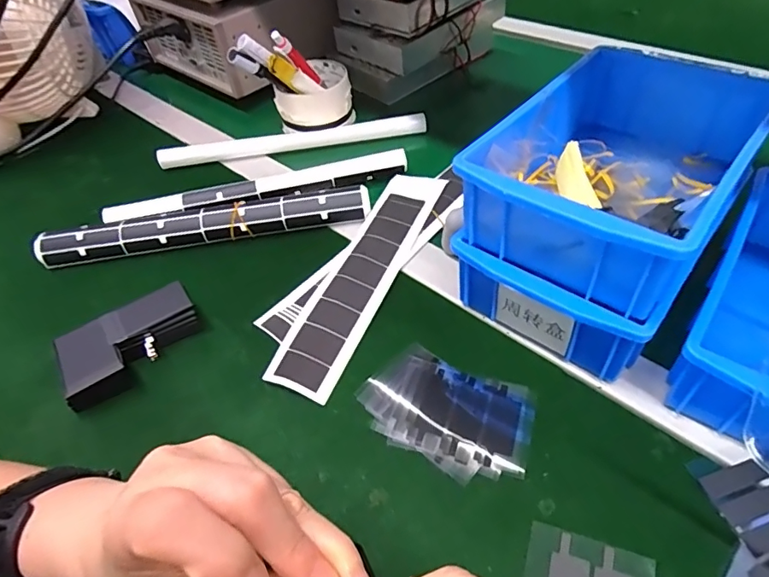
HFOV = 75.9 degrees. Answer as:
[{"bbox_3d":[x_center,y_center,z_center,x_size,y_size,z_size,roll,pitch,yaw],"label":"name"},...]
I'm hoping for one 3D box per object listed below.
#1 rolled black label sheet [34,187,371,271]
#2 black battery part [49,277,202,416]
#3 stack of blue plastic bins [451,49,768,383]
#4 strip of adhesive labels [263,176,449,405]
[{"bbox_3d":[-0.160,-0.059,0.443,0.290,0.020,0.028,-8,48,-1],"label":"rolled black label sheet"},{"bbox_3d":[-0.185,0.043,0.364,0.099,0.032,0.056,-32,52,-20],"label":"black battery part"},{"bbox_3d":[0.157,-0.062,0.349,0.134,0.125,0.209,29,57,28],"label":"stack of blue plastic bins"},{"bbox_3d":[-0.013,-0.017,0.402,0.048,0.007,0.234,19,55,14],"label":"strip of adhesive labels"}]

